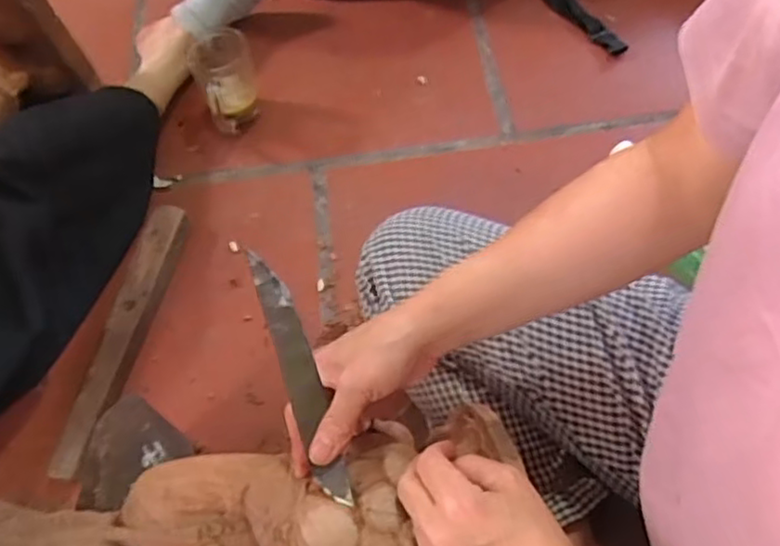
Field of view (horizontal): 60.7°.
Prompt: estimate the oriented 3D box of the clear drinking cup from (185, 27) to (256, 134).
[{"bbox_3d":[-0.214,-0.252,0.879,0.079,0.111,0.073,-28,62,-13],"label":"clear drinking cup"}]

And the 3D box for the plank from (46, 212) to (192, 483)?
[{"bbox_3d":[-0.292,0.063,0.736,0.044,0.019,0.318,7,60,7],"label":"plank"}]

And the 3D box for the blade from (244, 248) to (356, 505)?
[{"bbox_3d":[-0.063,0.070,0.468,0.024,0.007,0.182,-15,75,-21],"label":"blade"}]

